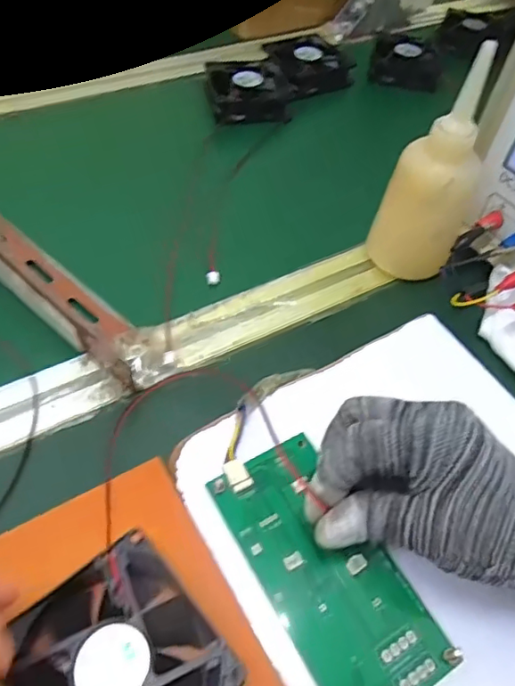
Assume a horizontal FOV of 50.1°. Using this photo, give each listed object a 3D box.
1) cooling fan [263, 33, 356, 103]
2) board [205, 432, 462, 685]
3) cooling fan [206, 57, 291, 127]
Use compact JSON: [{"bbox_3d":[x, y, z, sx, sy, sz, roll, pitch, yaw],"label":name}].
[{"bbox_3d":[0.054,-0.311,0.607,0.088,0.020,0.086,-26,78,-21],"label":"cooling fan"},{"bbox_3d":[0.034,0.112,0.276,0.065,0.009,0.134,-27,62,-22],"label":"board"},{"bbox_3d":[-0.009,-0.261,0.569,0.084,0.029,0.079,-7,53,-9],"label":"cooling fan"}]

